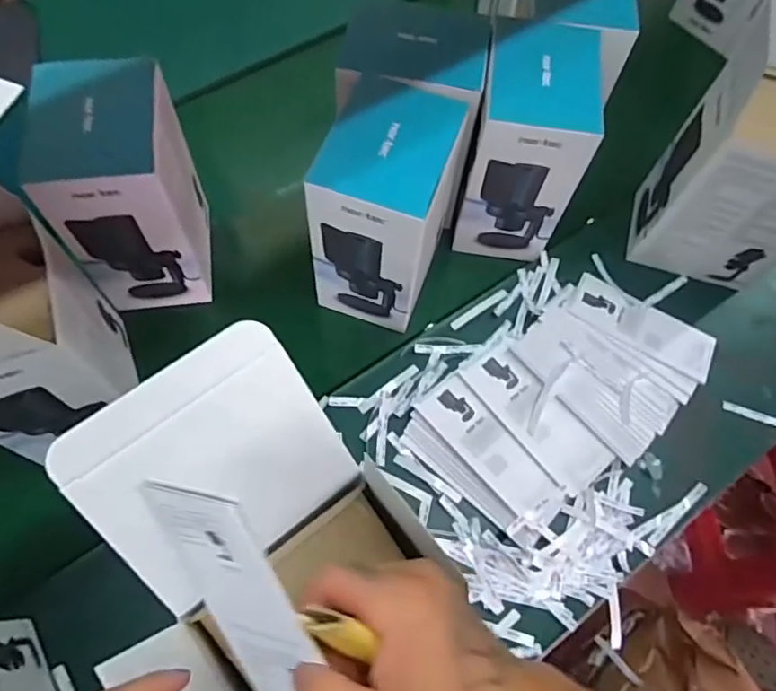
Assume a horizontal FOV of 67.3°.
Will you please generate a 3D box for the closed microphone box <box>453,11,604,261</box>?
[{"bbox_3d":[0.158,-0.228,0.690,0.115,0.229,0.145,8,66,2],"label":"closed microphone box"}]

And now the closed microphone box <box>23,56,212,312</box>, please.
[{"bbox_3d":[-0.277,-0.160,0.634,0.118,0.234,0.139,-5,66,-4],"label":"closed microphone box"}]

